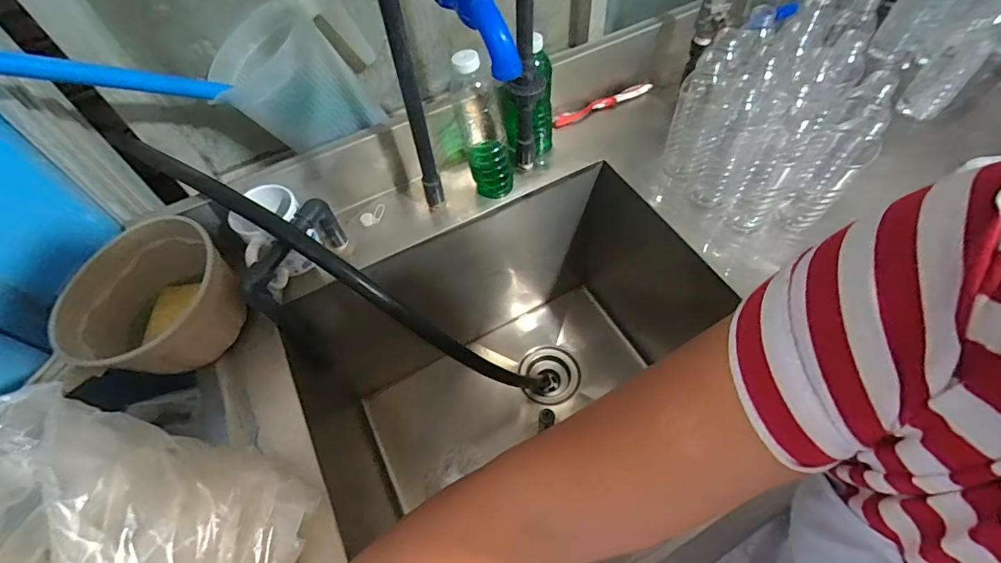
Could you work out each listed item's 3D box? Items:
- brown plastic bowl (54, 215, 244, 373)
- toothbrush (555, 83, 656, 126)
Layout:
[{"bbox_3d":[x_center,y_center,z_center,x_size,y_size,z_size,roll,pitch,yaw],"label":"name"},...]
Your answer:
[{"bbox_3d":[-0.400,0.029,0.542,0.159,0.101,0.171,-2,56,3],"label":"brown plastic bowl"},{"bbox_3d":[0.171,-0.293,0.767,0.183,0.016,0.021,-22,57,-10],"label":"toothbrush"}]

